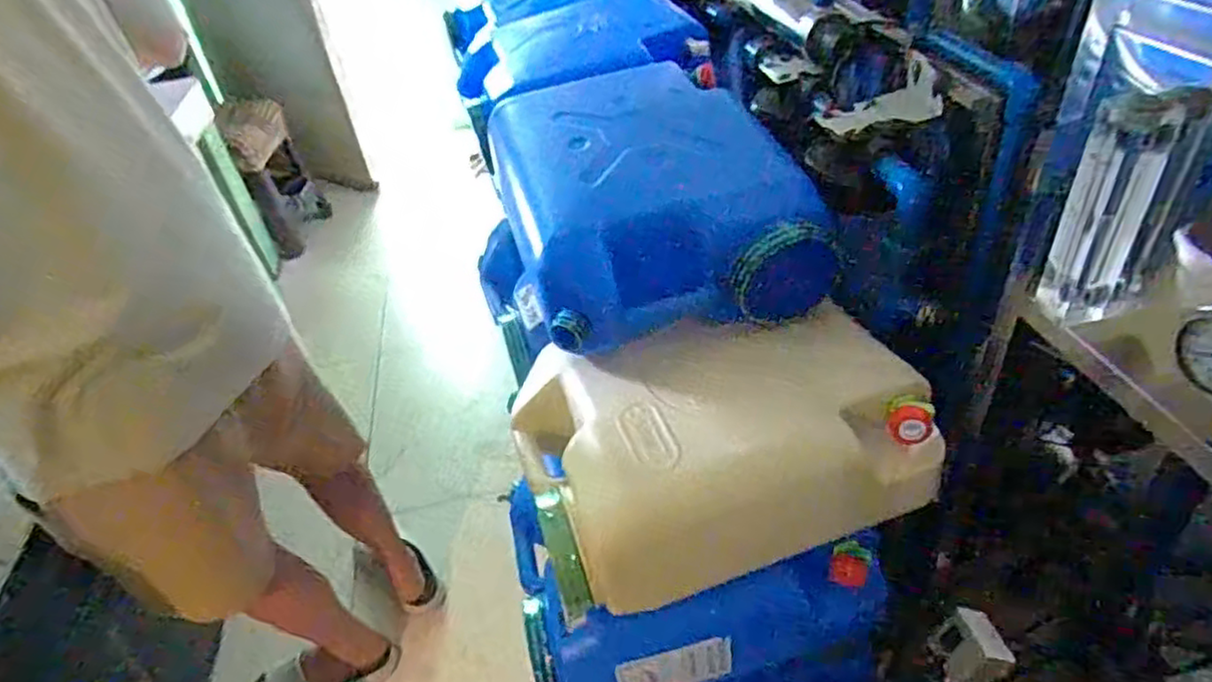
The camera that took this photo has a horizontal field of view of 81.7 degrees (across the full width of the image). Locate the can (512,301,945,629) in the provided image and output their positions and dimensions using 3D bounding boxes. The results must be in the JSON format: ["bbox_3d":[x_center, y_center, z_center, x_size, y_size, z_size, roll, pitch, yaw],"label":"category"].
[{"bbox_3d":[0.112,0.091,0.778,0.416,0.176,0.277,-15,40,-9],"label":"can"}]

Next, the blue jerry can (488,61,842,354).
[{"bbox_3d":[0.044,-0.189,0.869,0.345,0.165,0.402,-11,39,-4],"label":"blue jerry can"}]

